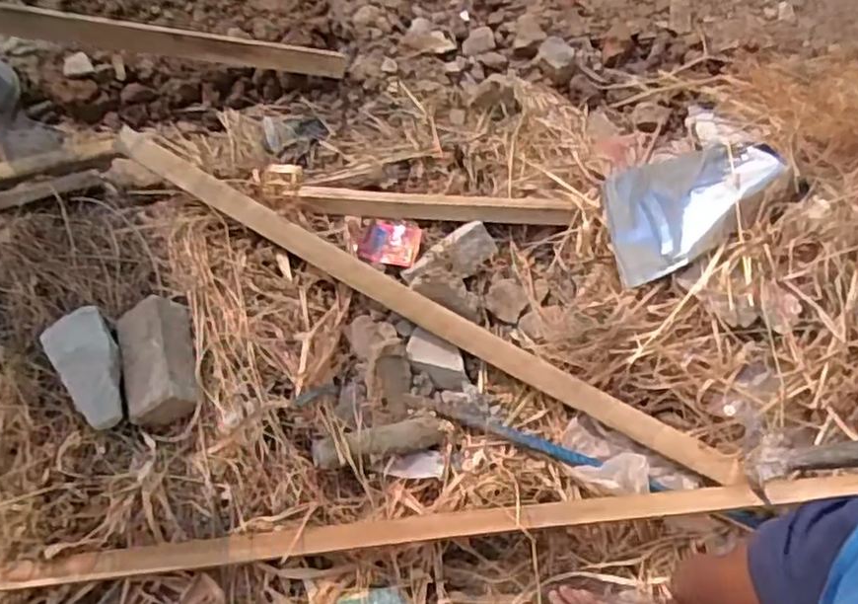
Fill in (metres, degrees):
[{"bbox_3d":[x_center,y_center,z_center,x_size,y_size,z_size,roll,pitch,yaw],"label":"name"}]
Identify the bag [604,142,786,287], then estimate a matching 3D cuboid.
[{"bbox_3d":[0.513,-0.207,1.376,0.437,0.058,0.205,-29,94,-22],"label":"bag"}]

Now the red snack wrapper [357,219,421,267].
[{"bbox_3d":[-0.084,-0.124,1.479,0.120,0.027,0.106,10,62,1],"label":"red snack wrapper"}]

